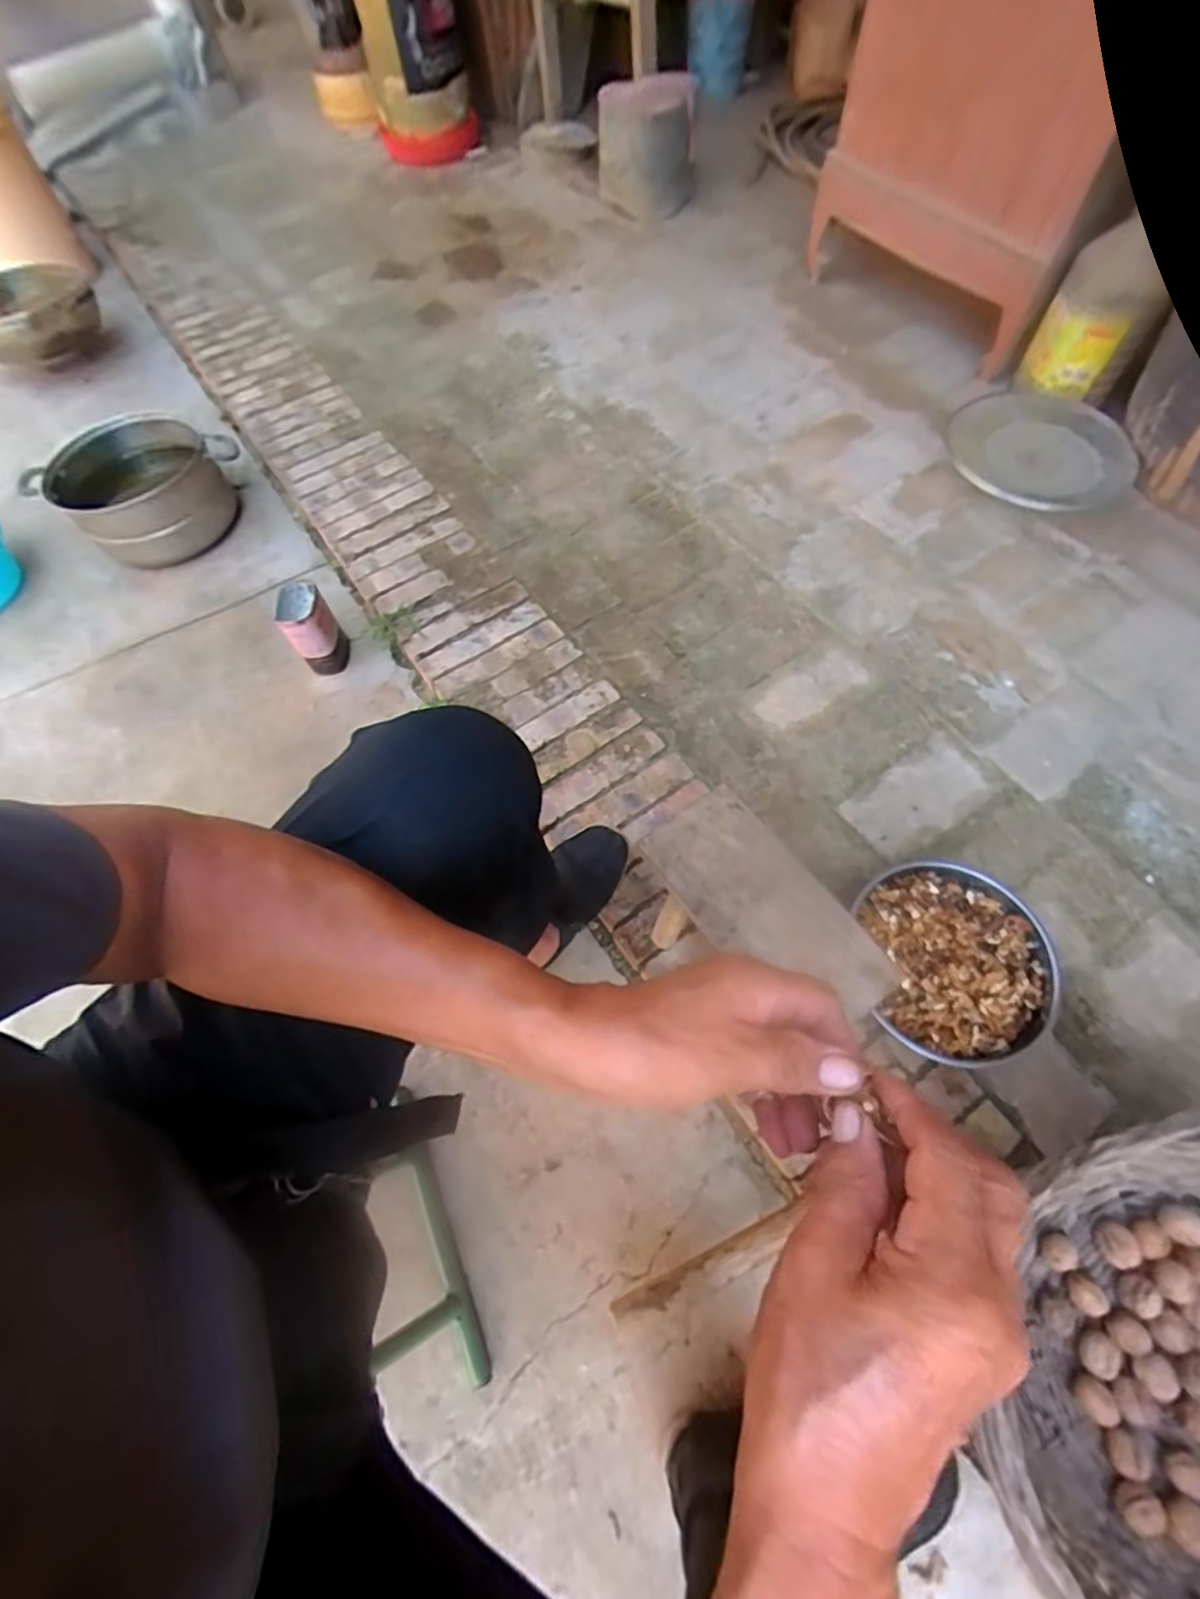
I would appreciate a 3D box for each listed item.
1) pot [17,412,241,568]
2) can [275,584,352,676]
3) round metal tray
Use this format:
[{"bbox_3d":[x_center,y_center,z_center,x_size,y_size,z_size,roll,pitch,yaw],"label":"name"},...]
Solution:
[{"bbox_3d":[-0.862,-0.585,1.178,0.345,0.130,0.262,-14,63,-3],"label":"pot"},{"bbox_3d":[-0.470,-0.280,1.016,0.078,0.119,0.092,-30,65,-11],"label":"can"},{"bbox_3d":[0.798,-0.636,1.120,0.302,0.021,0.268,26,77,18],"label":"round metal tray"}]

